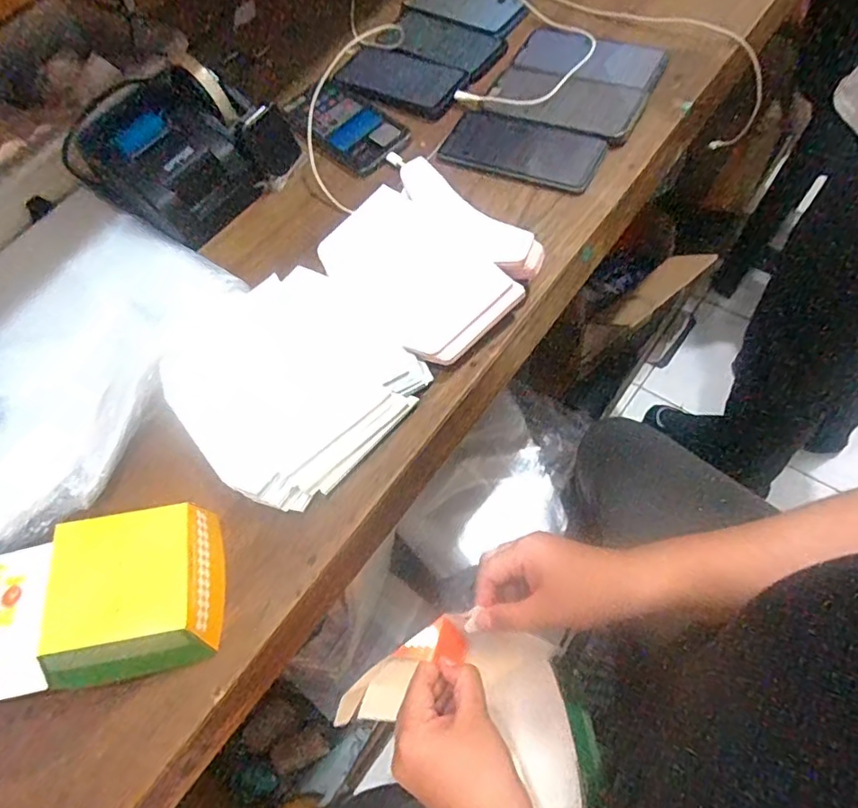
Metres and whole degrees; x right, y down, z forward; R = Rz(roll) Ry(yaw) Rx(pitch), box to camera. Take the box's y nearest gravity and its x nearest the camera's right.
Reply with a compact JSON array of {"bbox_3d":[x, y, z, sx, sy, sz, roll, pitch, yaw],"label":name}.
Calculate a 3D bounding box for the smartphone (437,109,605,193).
[{"bbox_3d":[0.097,-0.272,0.586,0.163,0.014,0.082,18,67,19],"label":"smartphone"}]

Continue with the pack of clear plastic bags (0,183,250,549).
[{"bbox_3d":[-0.358,-0.057,0.530,0.289,0.027,0.304,28,70,22],"label":"pack of clear plastic bags"}]

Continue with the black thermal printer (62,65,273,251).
[{"bbox_3d":[-0.278,-0.266,0.593,0.166,0.092,0.147,34,73,18],"label":"black thermal printer"}]

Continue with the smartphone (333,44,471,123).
[{"bbox_3d":[-0.037,-0.390,0.672,0.169,0.009,0.084,29,78,21],"label":"smartphone"}]

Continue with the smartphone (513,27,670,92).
[{"bbox_3d":[0.182,-0.388,0.627,0.162,0.016,0.076,33,72,27],"label":"smartphone"}]

